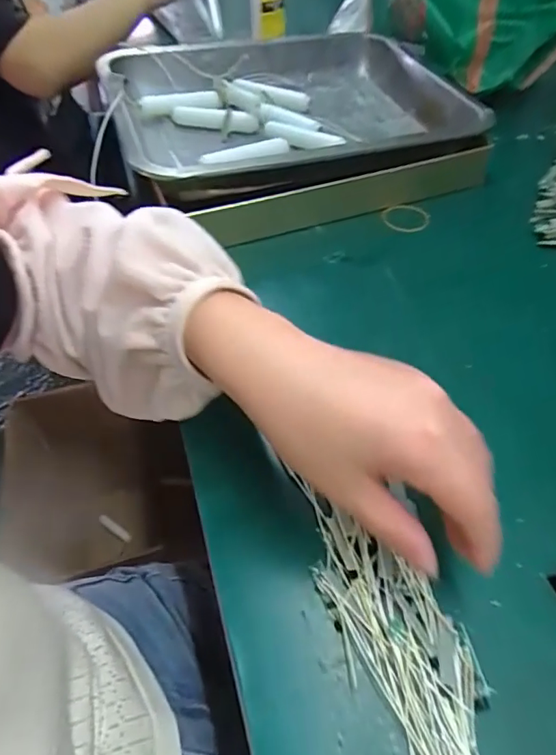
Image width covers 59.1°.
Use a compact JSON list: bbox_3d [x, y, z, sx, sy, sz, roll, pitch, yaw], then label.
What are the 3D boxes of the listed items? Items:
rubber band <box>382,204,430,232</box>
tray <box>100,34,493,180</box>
[{"bbox_3d":[0.124,-0.153,0.474,0.045,0.005,0.045,-4,51,5],"label":"rubber band"},{"bbox_3d":[0.019,-0.280,0.522,0.363,0.074,0.269,-17,56,-11],"label":"tray"}]

